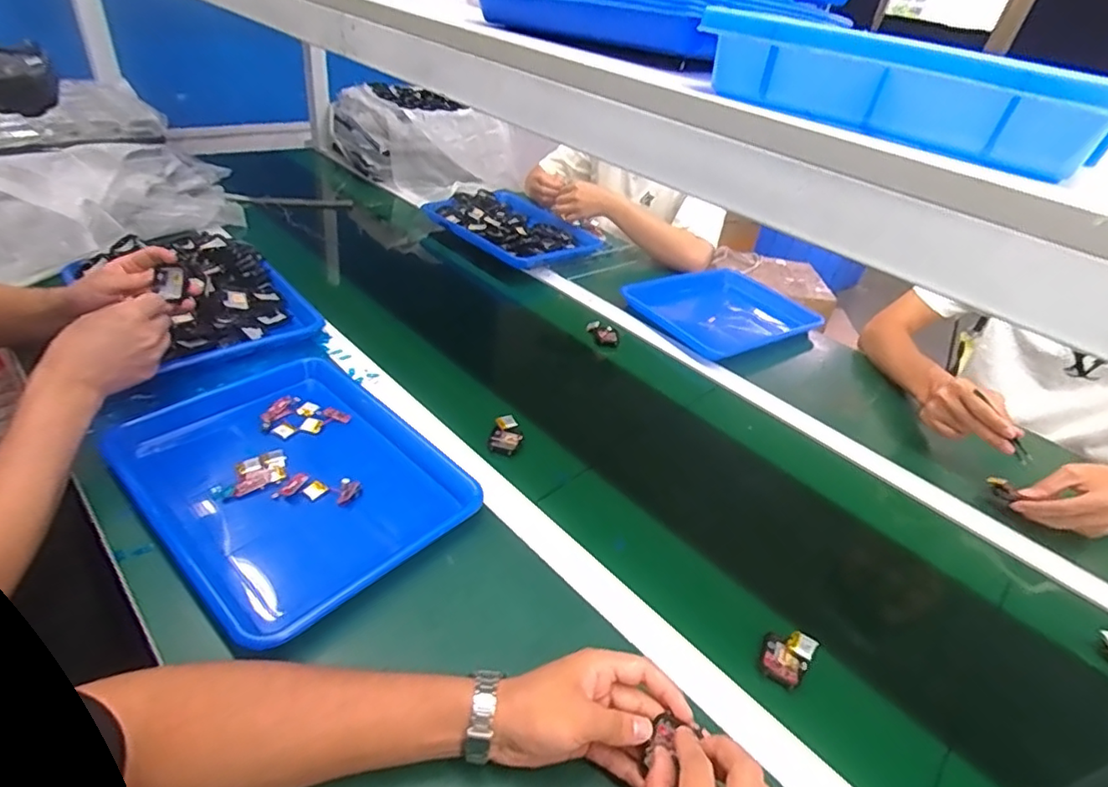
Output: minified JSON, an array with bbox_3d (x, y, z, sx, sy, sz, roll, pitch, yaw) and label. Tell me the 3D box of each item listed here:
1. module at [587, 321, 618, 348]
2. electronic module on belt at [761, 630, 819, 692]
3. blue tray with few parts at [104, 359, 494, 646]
[{"bbox_3d":[0.082,-0.098,0.943,0.033,0.019,0.061,-17,43,-31],"label":"module"},{"bbox_3d":[0.209,0.234,0.515,0.039,0.018,0.052,33,42,29],"label":"electronic module on belt"},{"bbox_3d":[-0.269,0.086,0.607,0.340,0.044,0.263,33,42,28],"label":"blue tray with few parts"}]

